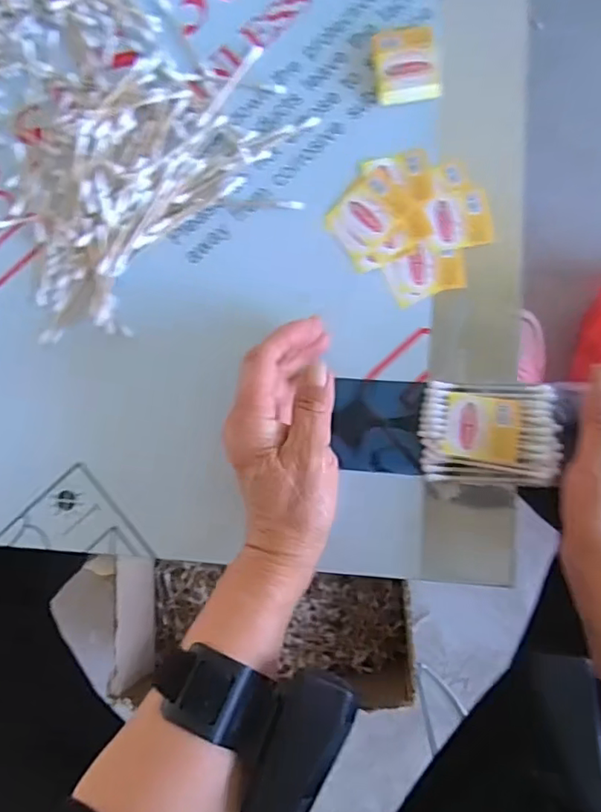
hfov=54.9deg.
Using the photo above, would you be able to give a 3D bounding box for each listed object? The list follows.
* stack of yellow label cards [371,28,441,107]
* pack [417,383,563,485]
[{"bbox_3d":[0.071,-0.232,0.393,0.042,0.014,0.049,-7,84,4],"label":"stack of yellow label cards"},{"bbox_3d":[0.117,0.016,0.359,0.080,0.015,0.061,2,84,5],"label":"pack"}]

